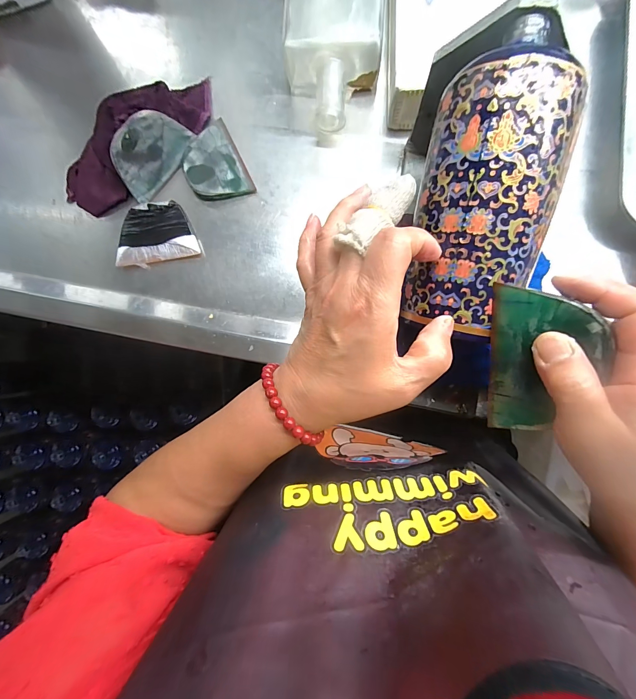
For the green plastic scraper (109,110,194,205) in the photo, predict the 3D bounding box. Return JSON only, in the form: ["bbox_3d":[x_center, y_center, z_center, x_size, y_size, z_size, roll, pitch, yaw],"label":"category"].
[{"bbox_3d":[-0.169,-0.197,0.322,0.083,0.004,0.054,-49,122,1],"label":"green plastic scraper"}]

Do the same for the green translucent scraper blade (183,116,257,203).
[{"bbox_3d":[-0.107,-0.187,0.329,0.057,0.011,0.083,-26,88,4],"label":"green translucent scraper blade"}]

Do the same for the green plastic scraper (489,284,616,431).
[{"bbox_3d":[0.133,0.011,0.192,0.055,0.004,0.093,10,117,42],"label":"green plastic scraper"}]

